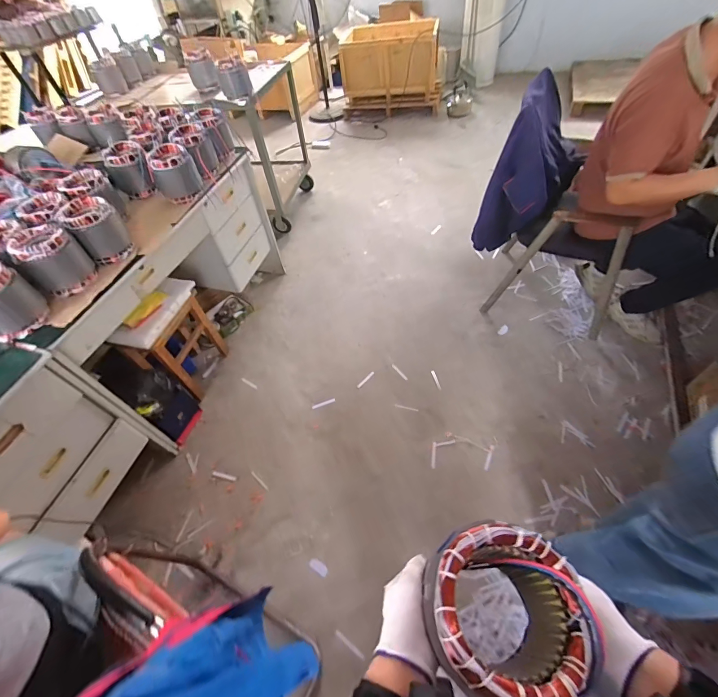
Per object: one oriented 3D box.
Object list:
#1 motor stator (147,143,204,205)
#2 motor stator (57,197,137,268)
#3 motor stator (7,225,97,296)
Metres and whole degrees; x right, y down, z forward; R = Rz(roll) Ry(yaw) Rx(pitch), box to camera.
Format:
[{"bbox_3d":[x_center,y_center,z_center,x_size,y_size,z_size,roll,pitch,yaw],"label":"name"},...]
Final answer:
[{"bbox_3d":[-0.700,-0.668,1.364,0.156,0.178,0.162,-21,53,-9],"label":"motor stator"},{"bbox_3d":[-0.846,-0.387,1.153,0.148,0.160,0.162,-38,57,-20],"label":"motor stator"},{"bbox_3d":[-0.920,-0.267,1.067,0.166,0.159,0.158,36,64,29],"label":"motor stator"}]

